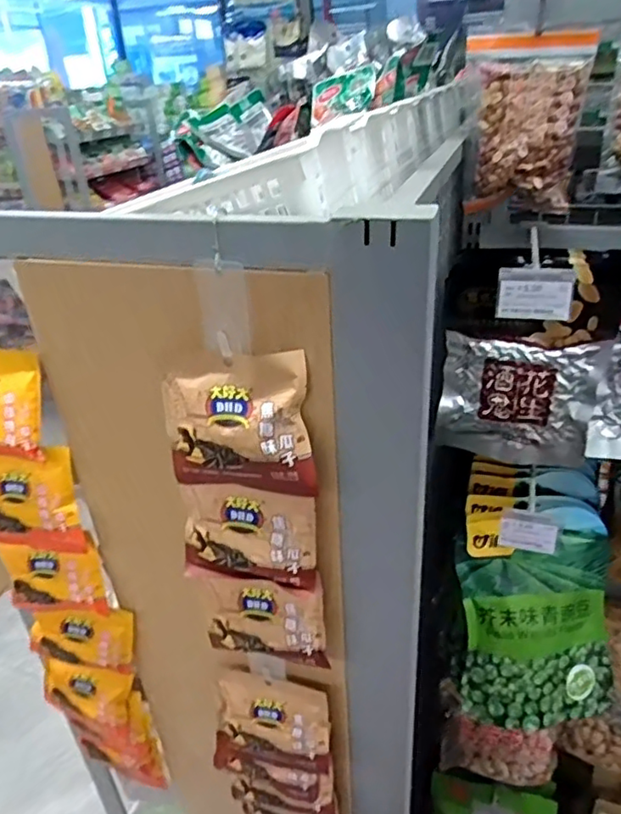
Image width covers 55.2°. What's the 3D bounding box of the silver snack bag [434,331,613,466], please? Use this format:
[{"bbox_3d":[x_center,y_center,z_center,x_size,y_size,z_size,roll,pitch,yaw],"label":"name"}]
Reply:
[{"bbox_3d":[0.224,-0.007,0.646,0.163,0.141,0.046,5,31,15],"label":"silver snack bag"}]

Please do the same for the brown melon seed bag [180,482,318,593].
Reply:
[{"bbox_3d":[-0.051,0.101,0.467,0.113,0.087,0.019,7,31,18],"label":"brown melon seed bag"}]

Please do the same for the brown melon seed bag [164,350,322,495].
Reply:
[{"bbox_3d":[-0.053,0.015,0.422,0.113,0.105,0.024,4,31,14],"label":"brown melon seed bag"}]

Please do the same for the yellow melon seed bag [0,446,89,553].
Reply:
[{"bbox_3d":[-0.261,0.078,0.541,0.107,0.116,0.035,8,32,20],"label":"yellow melon seed bag"}]

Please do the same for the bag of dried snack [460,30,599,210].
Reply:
[{"bbox_3d":[0.223,-0.293,0.621,0.116,0.160,0.037,4,30,13],"label":"bag of dried snack"}]

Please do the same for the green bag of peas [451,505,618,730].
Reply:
[{"bbox_3d":[0.254,0.239,0.679,0.170,0.238,0.045,0,-1,-3],"label":"green bag of peas"}]

